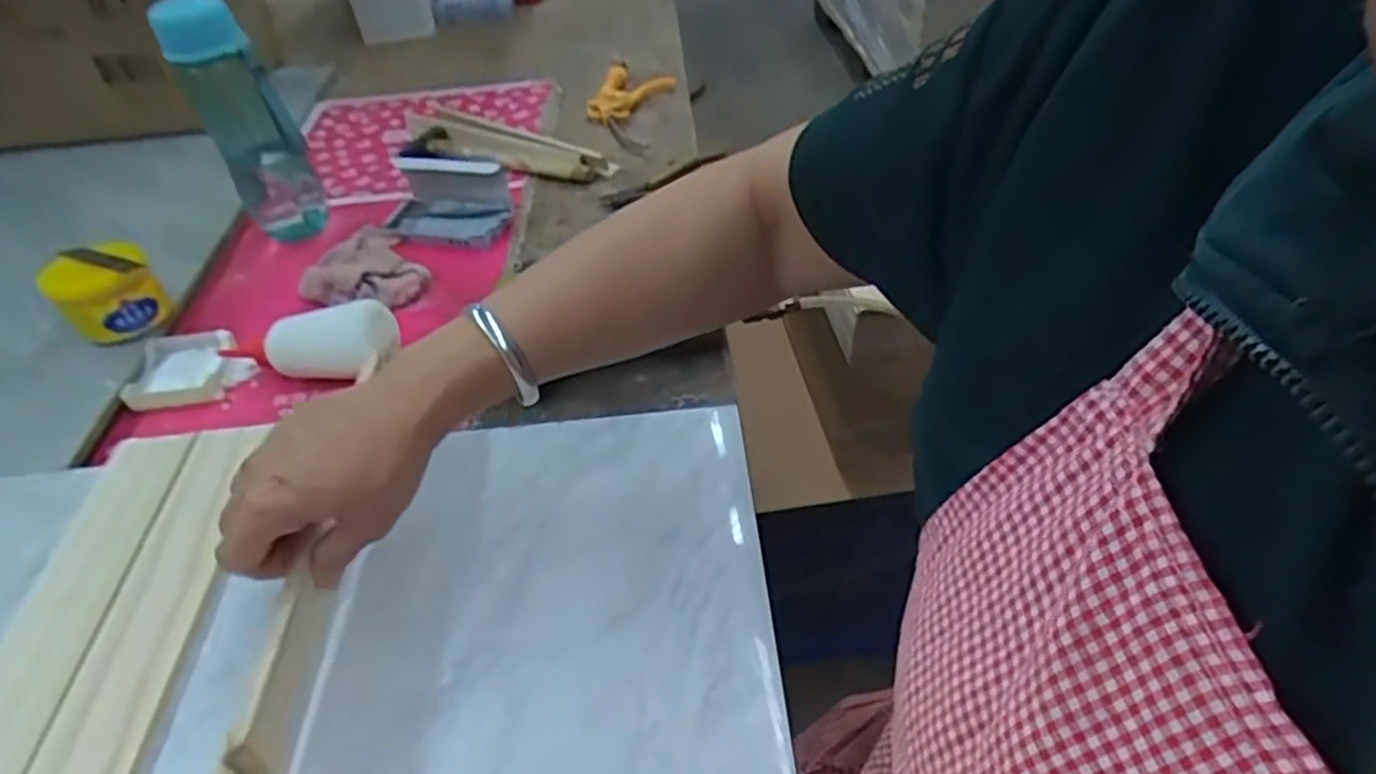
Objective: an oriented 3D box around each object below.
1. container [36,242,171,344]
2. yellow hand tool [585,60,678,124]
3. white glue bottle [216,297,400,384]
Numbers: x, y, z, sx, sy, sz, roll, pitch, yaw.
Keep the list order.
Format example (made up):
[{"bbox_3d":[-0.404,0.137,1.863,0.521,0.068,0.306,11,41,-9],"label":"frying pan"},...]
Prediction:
[{"bbox_3d":[-0.512,-0.082,0.675,0.075,0.069,0.074,30,53,30],"label":"container"},{"bbox_3d":[-0.075,-0.390,1.003,0.086,0.031,0.140,9,46,15],"label":"yellow hand tool"},{"bbox_3d":[-0.328,-0.036,0.646,0.160,0.060,0.052,-9,43,13],"label":"white glue bottle"}]

